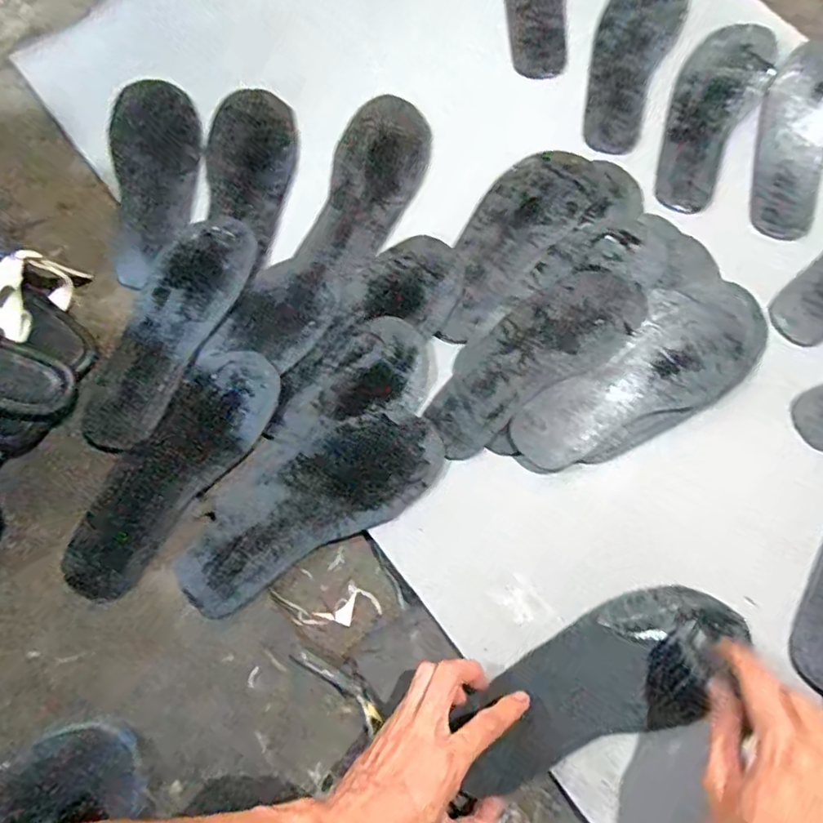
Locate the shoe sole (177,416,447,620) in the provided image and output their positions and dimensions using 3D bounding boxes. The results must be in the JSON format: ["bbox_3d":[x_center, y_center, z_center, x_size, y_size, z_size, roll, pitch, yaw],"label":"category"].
[{"bbox_3d":[-0.095,0.088,0.543,0.264,0.016,0.095,-31,76,-7],"label":"shoe sole"}]

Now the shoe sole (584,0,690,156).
[{"bbox_3d":[0.252,-0.402,0.669,0.085,0.020,0.220,17,88,6],"label":"shoe sole"}]

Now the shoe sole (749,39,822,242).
[{"bbox_3d":[0.418,-0.298,0.621,0.089,0.031,0.236,26,77,8],"label":"shoe sole"}]

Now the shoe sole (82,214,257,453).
[{"bbox_3d":[-0.246,-0.088,0.584,0.092,0.009,0.258,28,77,8],"label":"shoe sole"}]

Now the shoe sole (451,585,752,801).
[{"bbox_3d":[0.152,0.221,0.463,0.240,0.019,0.096,-31,76,-3],"label":"shoe sole"}]

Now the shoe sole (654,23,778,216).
[{"bbox_3d":[0.329,-0.330,0.645,0.088,0.010,0.234,28,85,9],"label":"shoe sole"}]

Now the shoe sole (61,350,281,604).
[{"bbox_3d":[-0.228,0.057,0.550,0.088,0.012,0.264,32,78,9],"label":"shoe sole"}]

